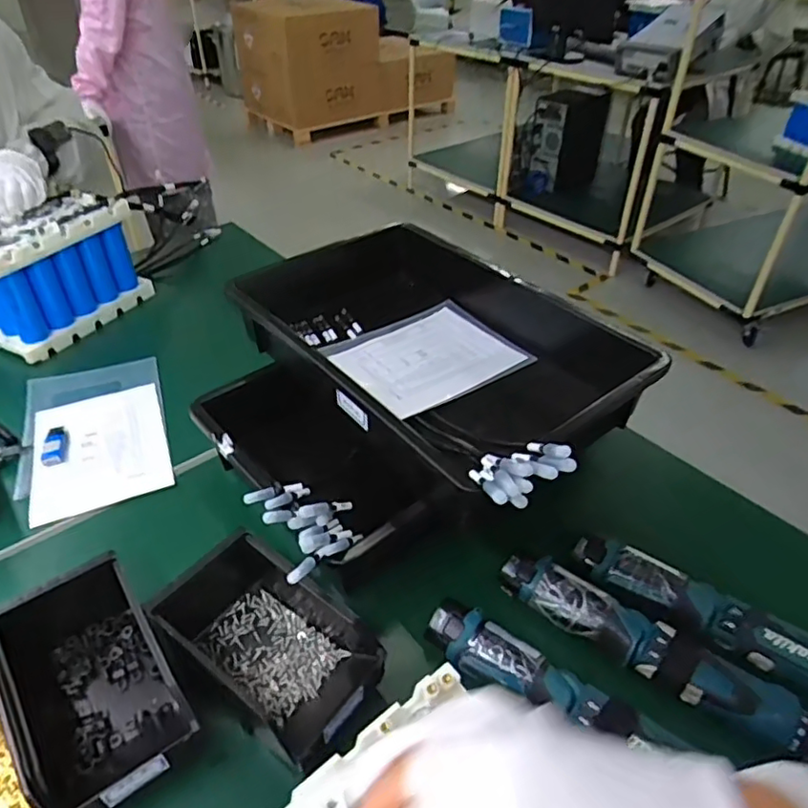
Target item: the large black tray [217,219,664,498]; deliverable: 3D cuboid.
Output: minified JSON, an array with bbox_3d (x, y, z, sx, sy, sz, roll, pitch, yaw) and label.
[{"bbox_3d":[0.022,-0.066,0.686,0.286,0.089,0.427,-30,49,-30],"label":"large black tray"}]

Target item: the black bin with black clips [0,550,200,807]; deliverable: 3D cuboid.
[{"bbox_3d":[-0.253,0.217,0.488,0.102,0.079,0.206,-26,48,-28],"label":"black bin with black clips"}]

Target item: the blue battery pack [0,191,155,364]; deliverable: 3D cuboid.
[{"bbox_3d":[-0.538,-0.196,0.915,0.147,0.163,0.238,23,45,24],"label":"blue battery pack"}]

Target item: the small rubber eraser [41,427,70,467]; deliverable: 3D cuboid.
[{"bbox_3d":[-0.421,0.050,0.728,0.028,0.009,0.060,-10,42,-13],"label":"small rubber eraser"}]

